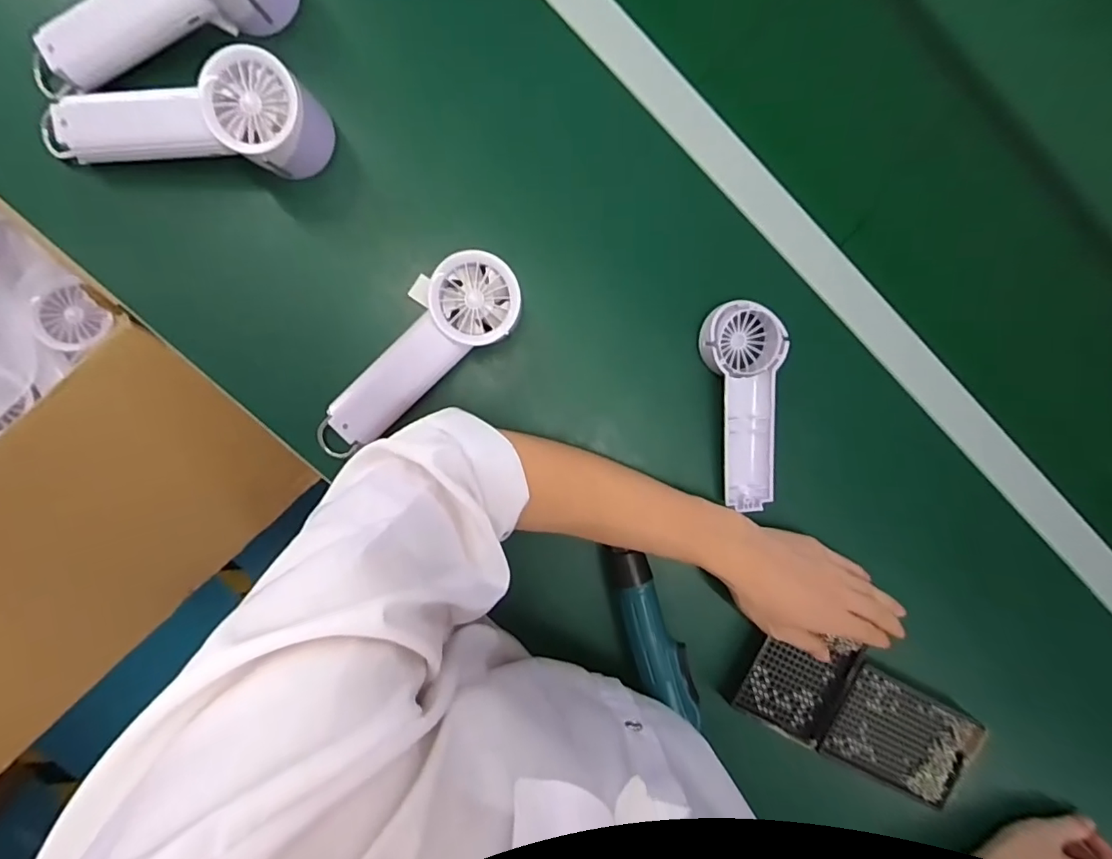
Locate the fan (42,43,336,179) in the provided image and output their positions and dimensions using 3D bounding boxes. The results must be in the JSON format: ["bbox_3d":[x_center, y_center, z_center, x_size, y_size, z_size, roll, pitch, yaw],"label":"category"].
[{"bbox_3d":[-0.261,-0.214,0.368,0.193,0.074,0.062,2,93,-7],"label":"fan"}]

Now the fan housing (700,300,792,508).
[{"bbox_3d":[0.153,-0.017,0.441,0.061,0.034,0.169,-1,94,-7],"label":"fan housing"}]

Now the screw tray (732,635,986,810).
[{"bbox_3d":[0.275,0.256,0.478,0.230,0.013,0.097,25,90,-7],"label":"screw tray"}]

